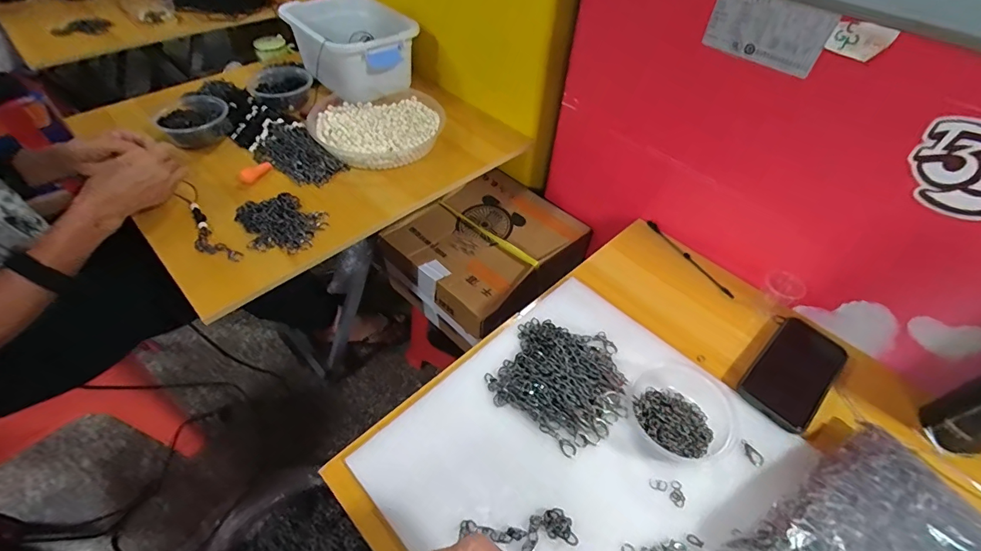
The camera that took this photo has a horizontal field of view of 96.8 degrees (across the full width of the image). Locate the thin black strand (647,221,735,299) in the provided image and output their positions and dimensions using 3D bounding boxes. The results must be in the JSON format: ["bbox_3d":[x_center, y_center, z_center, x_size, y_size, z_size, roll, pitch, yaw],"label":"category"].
[{"bbox_3d":[0.319,-0.029,0.707,0.014,0.010,0.184,-20,54,-20],"label":"thin black strand"}]

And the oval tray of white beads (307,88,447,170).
[{"bbox_3d":[-0.215,-0.299,0.821,0.234,0.033,0.275,-13,52,-14],"label":"oval tray of white beads"}]

